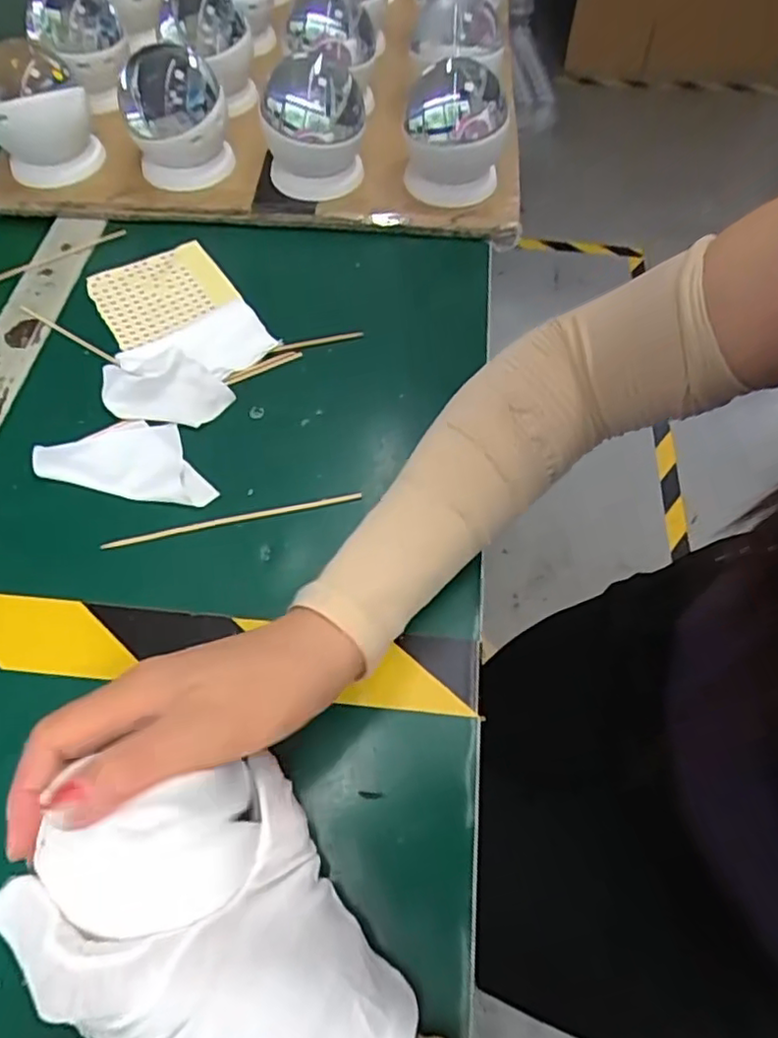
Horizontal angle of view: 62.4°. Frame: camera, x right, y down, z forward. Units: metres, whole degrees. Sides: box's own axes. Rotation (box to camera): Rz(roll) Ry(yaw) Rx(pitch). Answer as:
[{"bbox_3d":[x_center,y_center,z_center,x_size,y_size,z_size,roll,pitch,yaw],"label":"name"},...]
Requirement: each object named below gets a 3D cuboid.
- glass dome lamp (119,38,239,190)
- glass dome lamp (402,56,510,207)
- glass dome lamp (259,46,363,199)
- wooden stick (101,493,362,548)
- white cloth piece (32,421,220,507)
[{"bbox_3d":[-0.153,-0.289,0.470,0.071,0.082,0.079,-17,60,-8],"label":"glass dome lamp"},{"bbox_3d":[0.047,-0.270,0.461,0.071,0.086,0.058,5,59,4],"label":"glass dome lamp"},{"bbox_3d":[-0.053,-0.273,0.461,0.072,0.087,0.068,-4,59,-1],"label":"glass dome lamp"},{"bbox_3d":[-0.086,-0.001,0.359,0.142,0.004,0.004,-13,60,-6],"label":"wooden stick"},{"bbox_3d":[-0.150,-0.037,0.375,0.106,0.007,0.051,8,60,6],"label":"white cloth piece"}]

